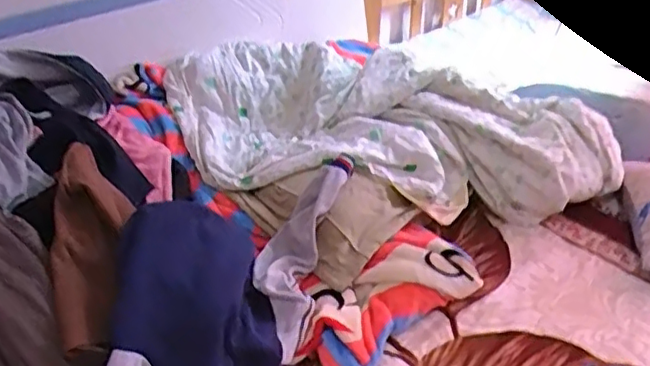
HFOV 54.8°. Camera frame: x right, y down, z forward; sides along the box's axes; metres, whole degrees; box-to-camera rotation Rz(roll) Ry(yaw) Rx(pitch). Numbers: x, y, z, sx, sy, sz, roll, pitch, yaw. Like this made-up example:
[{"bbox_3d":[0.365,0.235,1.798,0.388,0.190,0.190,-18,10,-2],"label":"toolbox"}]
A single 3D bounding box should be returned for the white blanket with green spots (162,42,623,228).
[{"bbox_3d":[0.122,-0.157,1.561,1.120,0.202,0.584,7,36,15],"label":"white blanket with green spots"}]

